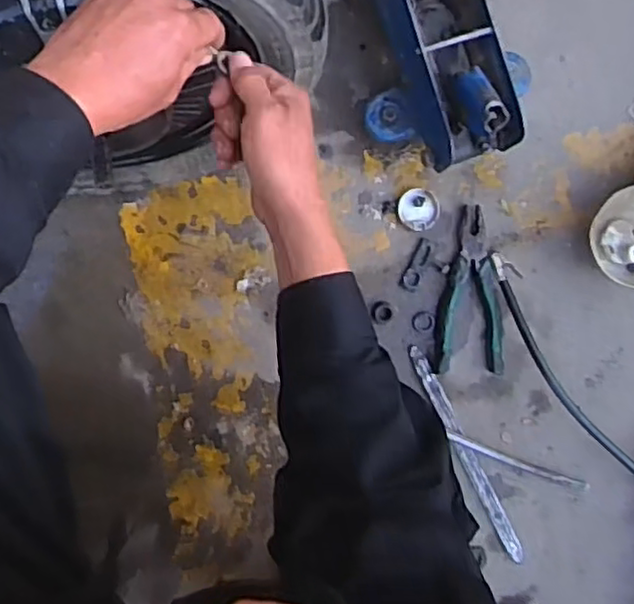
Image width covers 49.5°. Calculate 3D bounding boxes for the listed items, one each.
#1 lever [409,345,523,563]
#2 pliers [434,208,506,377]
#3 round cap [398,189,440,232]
[{"bbox_3d":[0.177,0.180,0.809,0.020,0.007,0.282,-27,96,-5],"label":"lever"},{"bbox_3d":[0.179,-0.013,0.803,0.085,0.016,0.190,0,93,-7],"label":"pliers"},{"bbox_3d":[0.119,-0.107,0.794,0.048,0.011,0.047,0,93,-7],"label":"round cap"}]

